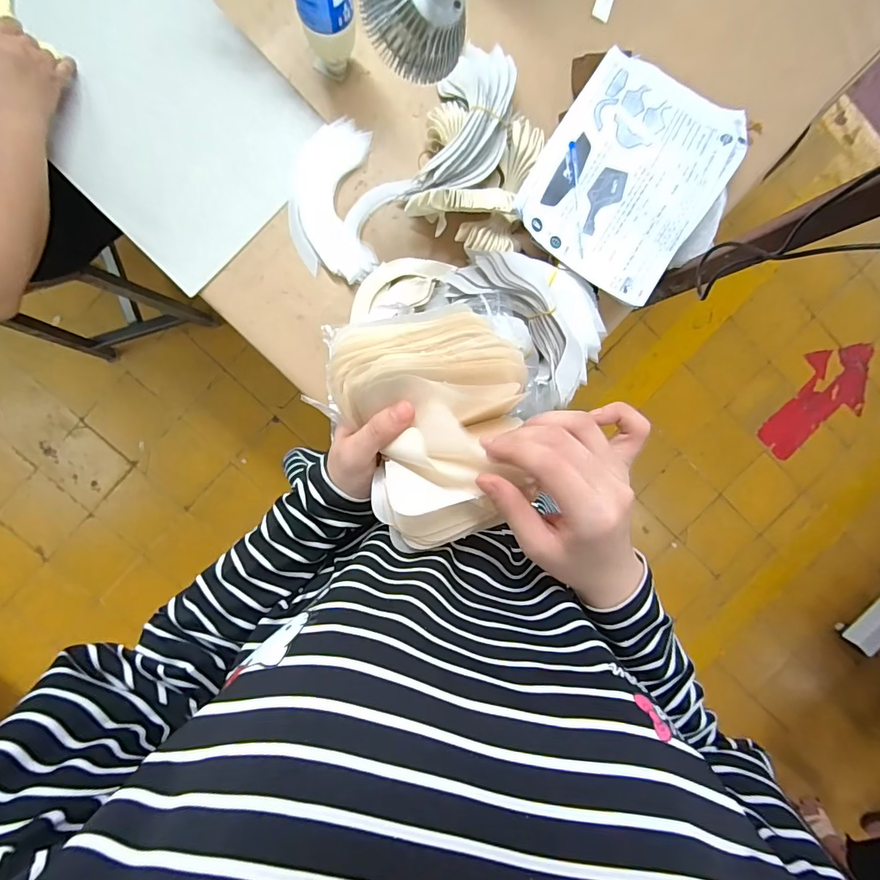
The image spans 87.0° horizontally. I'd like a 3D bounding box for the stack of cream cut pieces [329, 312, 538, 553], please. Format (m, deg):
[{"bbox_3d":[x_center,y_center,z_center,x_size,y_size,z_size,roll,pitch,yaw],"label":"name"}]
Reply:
[{"bbox_3d":[-0.003,-0.003,0.292,0.119,0.032,0.146,-6,95,-4],"label":"stack of cream cut pieces"}]

